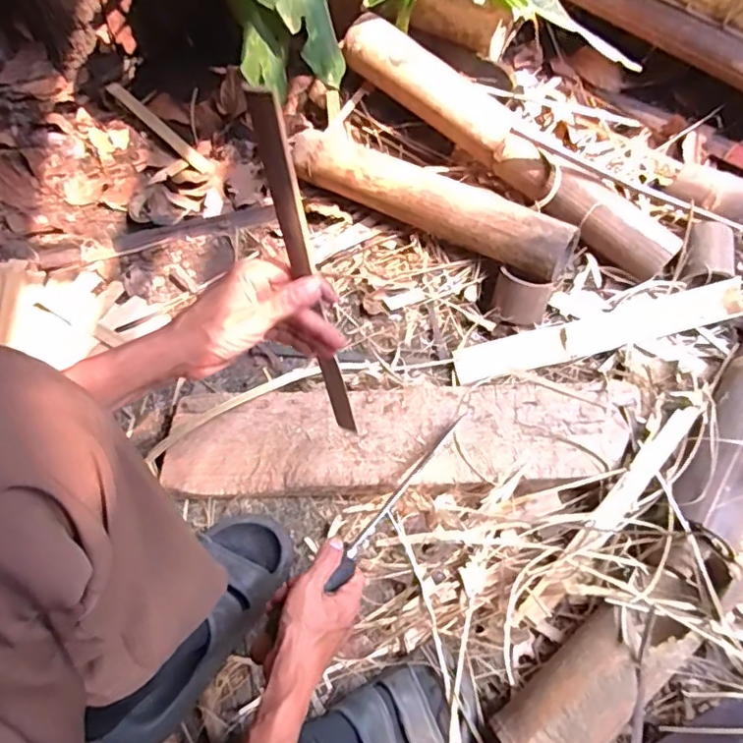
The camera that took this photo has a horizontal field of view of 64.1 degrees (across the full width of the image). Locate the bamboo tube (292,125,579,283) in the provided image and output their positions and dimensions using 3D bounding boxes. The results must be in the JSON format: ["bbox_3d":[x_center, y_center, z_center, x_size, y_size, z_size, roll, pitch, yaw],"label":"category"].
[{"bbox_3d":[0.071,-0.252,0.839,0.440,0.104,0.092,32,68,16],"label":"bamboo tube"}]

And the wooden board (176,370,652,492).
[{"bbox_3d":[0.032,0.074,0.698,0.530,0.037,0.128,-4,63,-1],"label":"wooden board"}]

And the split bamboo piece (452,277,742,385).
[{"bbox_3d":[0.297,-0.050,0.776,0.381,0.012,0.050,-14,76,-2],"label":"split bamboo piece"}]

